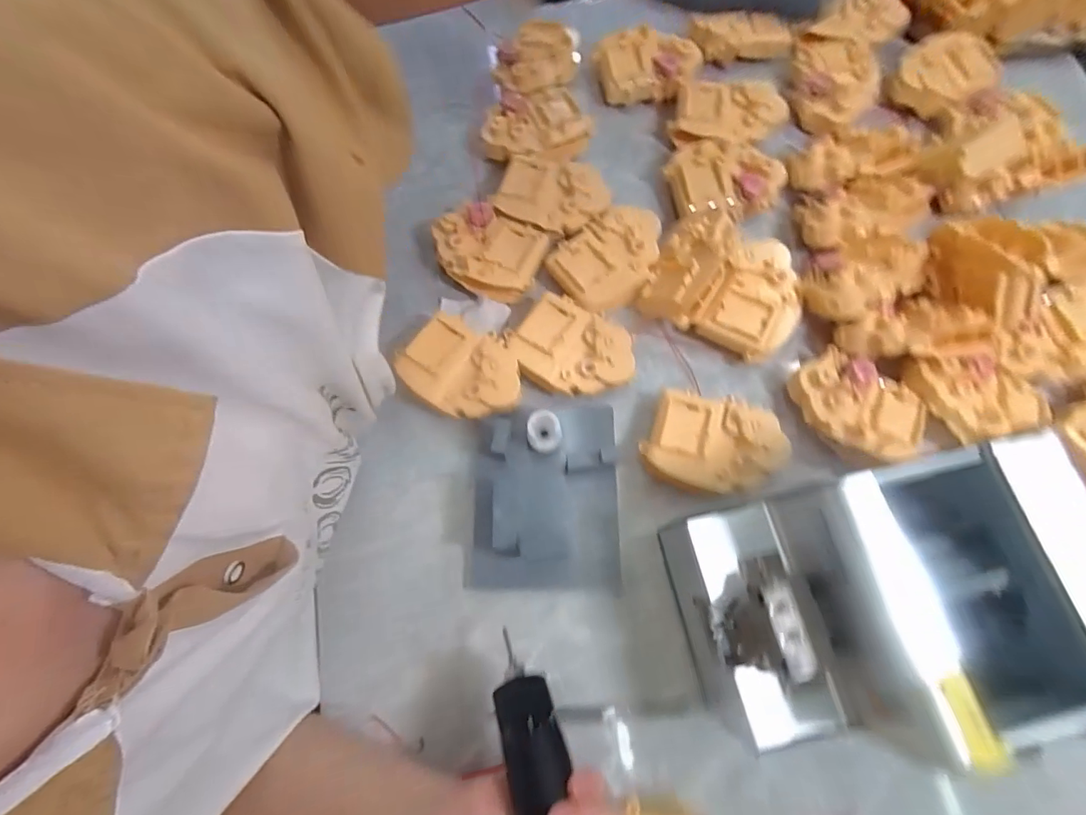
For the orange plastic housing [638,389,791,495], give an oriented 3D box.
[{"bbox_3d":[0.128,0.028,0.373,0.100,0.030,0.073,7,73,3],"label":"orange plastic housing"}]

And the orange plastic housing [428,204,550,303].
[{"bbox_3d":[-0.047,-0.134,0.425,0.094,0.034,0.072,31,76,10],"label":"orange plastic housing"}]

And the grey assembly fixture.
[{"bbox_3d":[0.000,0.061,0.361,0.113,0.044,0.139,0,73,1],"label":"grey assembly fixture"}]

